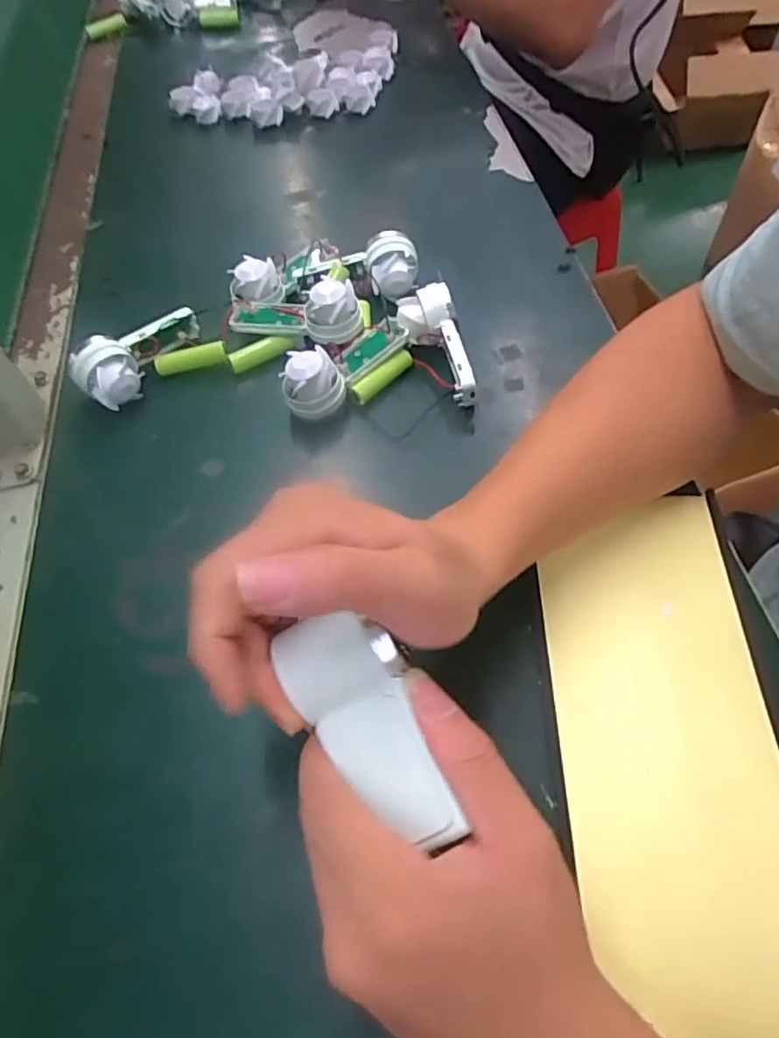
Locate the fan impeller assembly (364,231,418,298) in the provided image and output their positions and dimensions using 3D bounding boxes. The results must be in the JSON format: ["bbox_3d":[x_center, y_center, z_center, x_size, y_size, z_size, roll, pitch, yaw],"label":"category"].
[{"bbox_3d":[0.002,-0.188,0.460,0.037,0.034,0.034,-1,58,3],"label":"fan impeller assembly"}]

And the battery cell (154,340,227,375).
[{"bbox_3d":[-0.141,-0.114,0.440,0.050,0.015,0.013,-10,58,-3],"label":"battery cell"}]

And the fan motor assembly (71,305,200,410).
[{"bbox_3d":[-0.170,-0.112,0.430,0.091,0.039,0.040,-34,62,-16],"label":"fan motor assembly"}]

